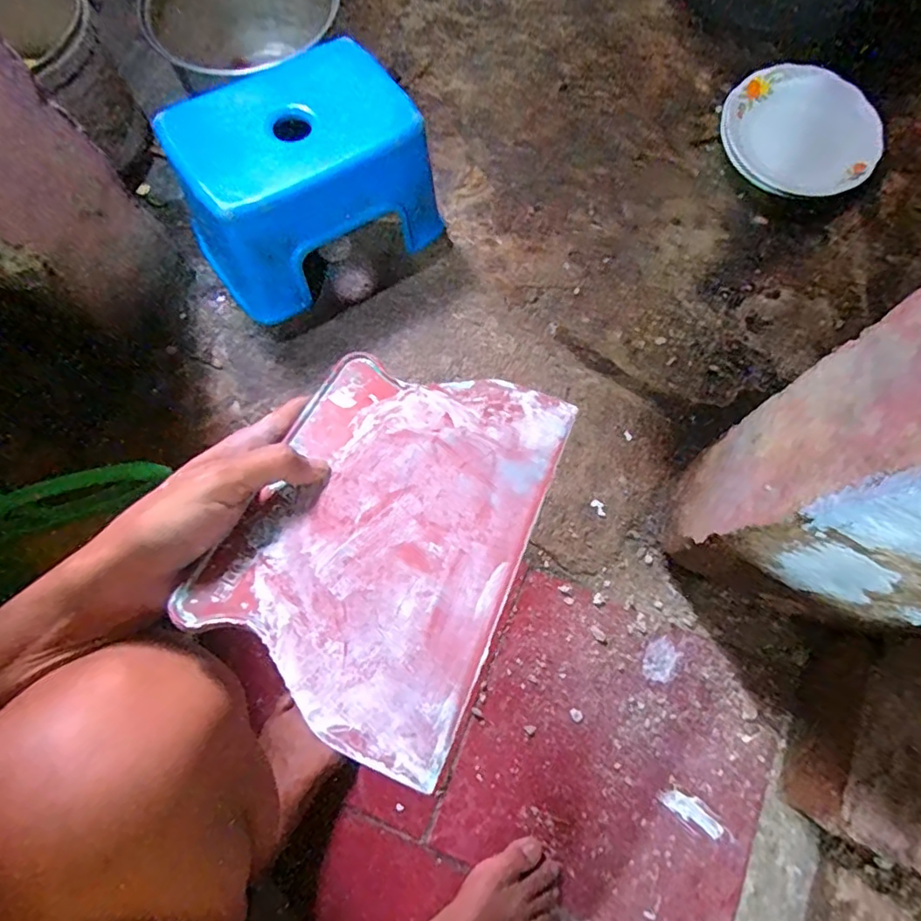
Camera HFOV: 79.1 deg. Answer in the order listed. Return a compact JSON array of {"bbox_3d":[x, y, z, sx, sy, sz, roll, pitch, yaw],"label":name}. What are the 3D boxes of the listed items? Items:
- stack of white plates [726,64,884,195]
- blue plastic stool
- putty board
[{"bbox_3d":[0.473,-0.458,0.772,0.205,0.020,0.171,40,95,7],"label":"stack of white plates"},{"bbox_3d":[-0.182,-0.328,0.666,0.274,0.172,0.185,-31,76,-9],"label":"blue plastic stool"},{"bbox_3d":[-0.036,0.028,0.285,0.139,0.004,0.204,20,58,10],"label":"putty board"}]

